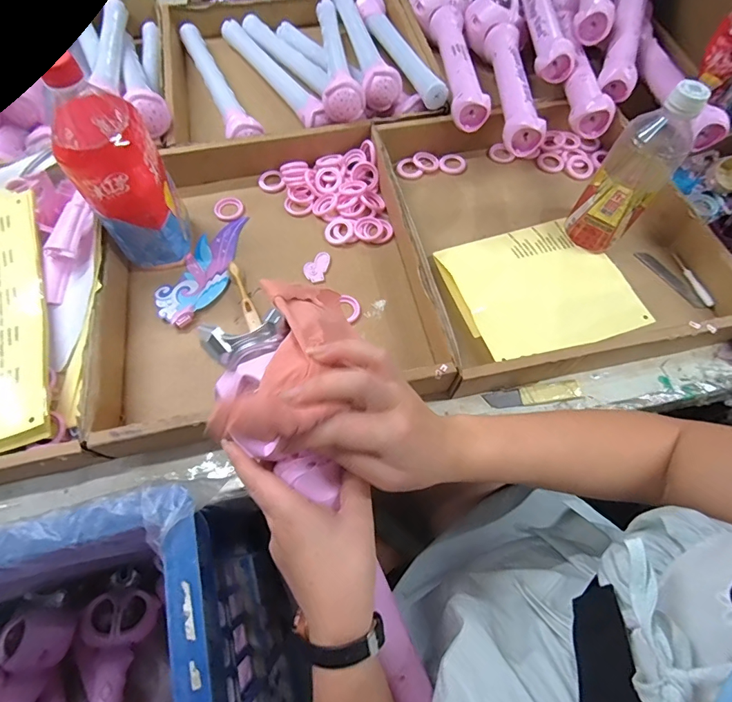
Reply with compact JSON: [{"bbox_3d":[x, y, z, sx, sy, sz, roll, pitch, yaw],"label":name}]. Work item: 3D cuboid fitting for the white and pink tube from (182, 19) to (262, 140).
[{"bbox_3d":[-0.228,-0.401,0.629,0.046,0.046,0.311,-26,69,-11],"label":"white and pink tube"}]

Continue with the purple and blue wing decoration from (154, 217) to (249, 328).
[{"bbox_3d":[-0.194,-0.103,0.513,0.070,0.013,0.164,23,68,9],"label":"purple and blue wing decoration"}]

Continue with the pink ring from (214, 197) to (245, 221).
[{"bbox_3d":[-0.181,-0.188,0.557,0.038,0.004,0.039,0,66,0],"label":"pink ring"}]

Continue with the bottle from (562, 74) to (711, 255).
[{"bbox_3d":[0.290,-0.190,0.462,0.066,0.183,0.059,35,70,14],"label":"bottle"}]

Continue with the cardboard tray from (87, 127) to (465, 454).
[{"bbox_3d":[-0.119,-0.100,0.486,0.351,0.056,0.375,-12,67,-6],"label":"cardboard tray"}]

